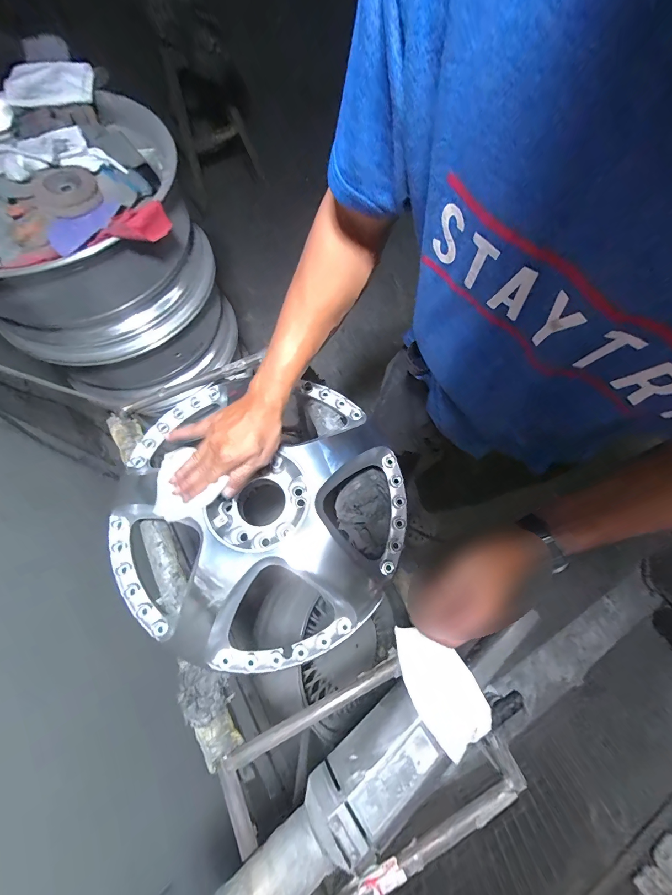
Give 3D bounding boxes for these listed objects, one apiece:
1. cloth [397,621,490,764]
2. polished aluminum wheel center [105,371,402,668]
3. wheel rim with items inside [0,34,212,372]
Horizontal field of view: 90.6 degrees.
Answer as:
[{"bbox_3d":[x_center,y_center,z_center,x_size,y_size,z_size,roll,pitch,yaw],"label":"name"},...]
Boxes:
[{"bbox_3d":[0.127,0.291,0.417,0.078,0.023,0.134,-14,49,-18],"label":"cloth"},{"bbox_3d":[-0.105,0.090,0.486,0.410,0.090,0.397,1,70,-2],"label":"polished aluminum wheel center"},{"bbox_3d":[-0.517,-0.432,0.664,0.470,0.265,0.421,-39,76,-15],"label":"wheel rim with items inside"}]

